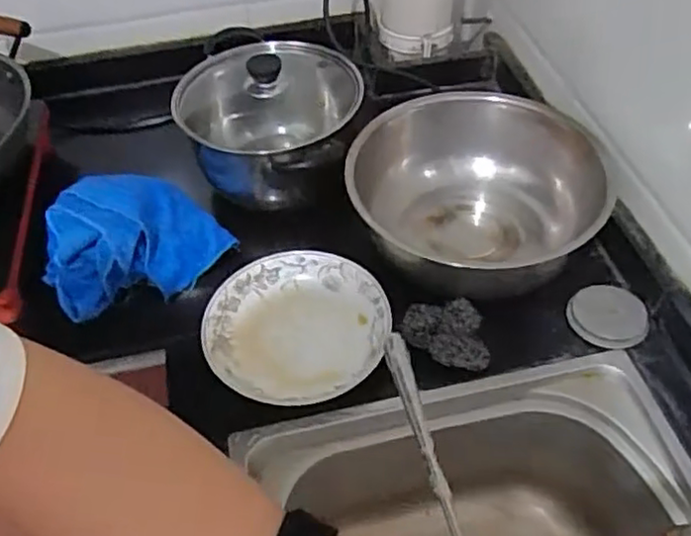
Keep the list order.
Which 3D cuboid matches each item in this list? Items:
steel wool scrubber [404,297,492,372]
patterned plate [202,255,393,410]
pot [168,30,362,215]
[{"bbox_3d":[0.097,0.067,0.654,0.081,0.037,0.067,-3,49,1],"label":"steel wool scrubber"},{"bbox_3d":[-0.048,0.058,0.669,0.175,0.032,0.165,-2,49,2],"label":"patterned plate"},{"bbox_3d":[-0.087,-0.169,0.760,0.199,0.144,0.218,-2,49,2],"label":"pot"}]

